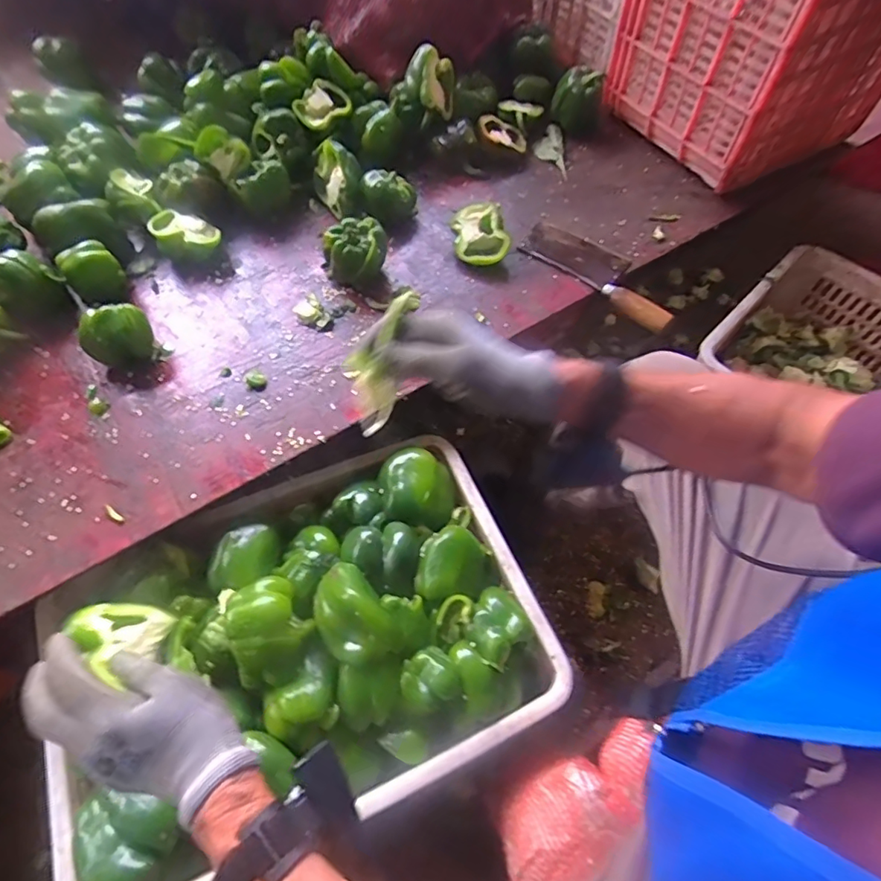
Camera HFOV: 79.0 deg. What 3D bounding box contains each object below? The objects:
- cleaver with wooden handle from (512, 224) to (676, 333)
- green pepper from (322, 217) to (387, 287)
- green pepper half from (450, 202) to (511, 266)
[{"bbox_3d":[0.228,-0.247,0.762,0.239,0.019,0.095,33,65,16],"label":"cleaver with wooden handle"},{"bbox_3d":[-0.117,-0.256,0.739,0.086,0.076,0.070,-7,61,-6],"label":"green pepper"},{"bbox_3d":[0.057,-0.297,0.773,0.073,0.051,0.082,-9,61,-6],"label":"green pepper half"}]

